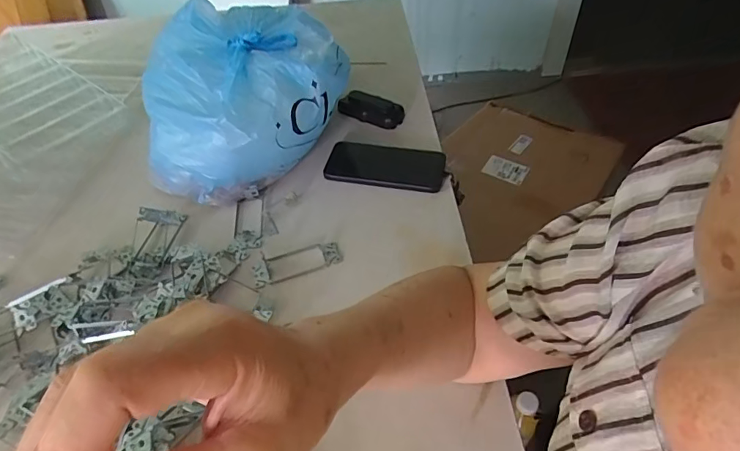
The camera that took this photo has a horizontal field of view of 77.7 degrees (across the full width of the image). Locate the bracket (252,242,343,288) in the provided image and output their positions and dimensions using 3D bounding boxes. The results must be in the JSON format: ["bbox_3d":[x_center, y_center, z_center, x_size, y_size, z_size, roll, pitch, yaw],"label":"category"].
[{"bbox_3d":[-0.090,0.039,0.553,0.105,0.019,0.040,-17,50,-12],"label":"bracket"}]

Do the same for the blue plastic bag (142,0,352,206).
[{"bbox_3d":[-0.170,-0.172,0.648,0.274,0.167,0.228,-8,49,-4],"label":"blue plastic bag"}]

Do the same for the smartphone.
[{"bbox_3d":[0.021,-0.087,0.659,0.165,0.008,0.084,8,49,10],"label":"smartphone"}]

